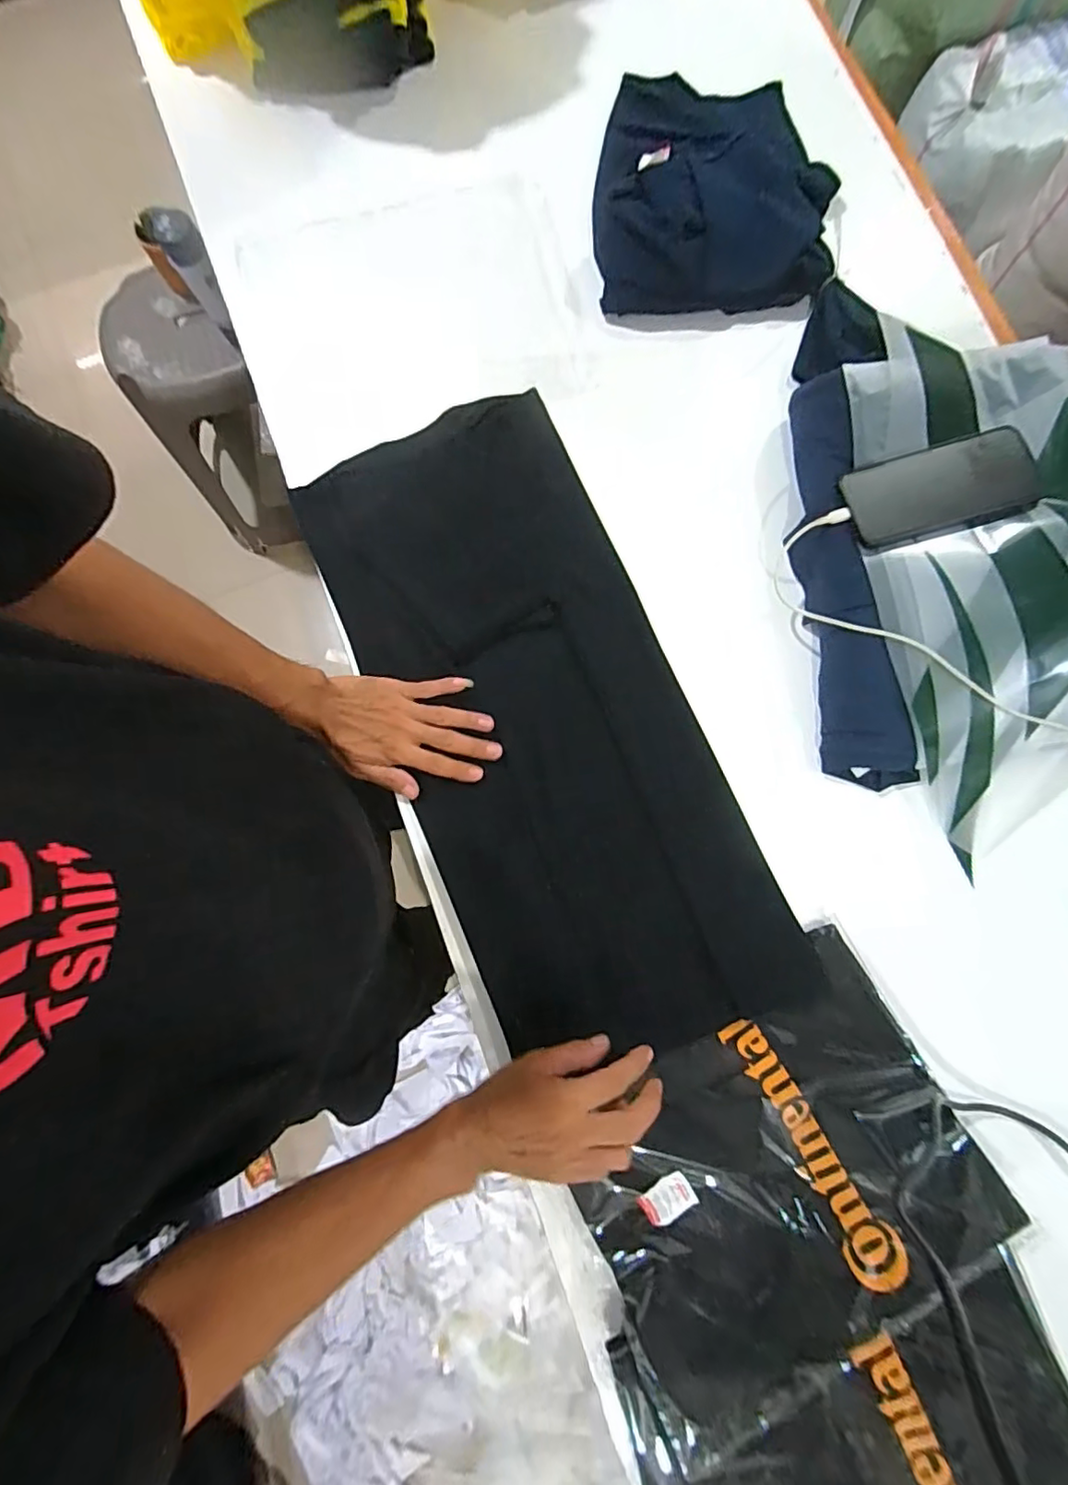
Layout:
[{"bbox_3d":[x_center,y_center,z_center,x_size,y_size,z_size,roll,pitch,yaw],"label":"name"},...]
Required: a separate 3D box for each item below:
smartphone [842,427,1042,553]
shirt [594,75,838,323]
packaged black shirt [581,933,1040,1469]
[{"bbox_3d":[0.373,-0.233,0.529,0.165,0.011,0.086,-12,75,6],"label":"smartphone"},{"bbox_3d":[0.200,-0.616,0.641,0.260,0.059,0.304,6,82,3],"label":"shirt"},{"bbox_3d":[0.206,0.369,0.486,0.322,0.018,0.247,-30,82,-3],"label":"packaged black shirt"}]

